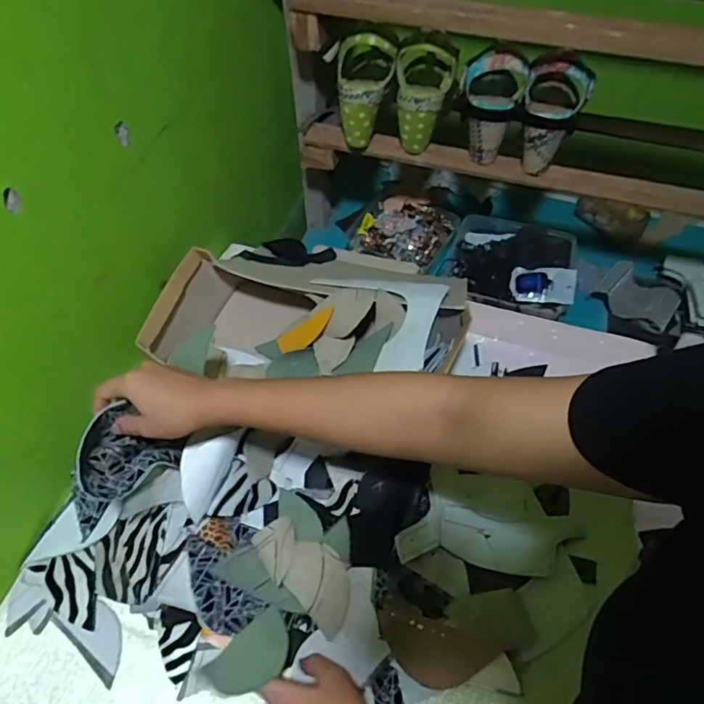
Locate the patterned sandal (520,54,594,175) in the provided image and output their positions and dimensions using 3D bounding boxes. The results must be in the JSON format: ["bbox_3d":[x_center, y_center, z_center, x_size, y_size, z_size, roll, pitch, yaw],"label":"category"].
[{"bbox_3d":[0.253,-0.305,0.723,0.088,0.129,0.066,17,55,12],"label":"patterned sandal"}]

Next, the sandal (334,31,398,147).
[{"bbox_3d":[0.015,-0.356,0.761,0.081,0.131,0.070,5,54,3],"label":"sandal"}]

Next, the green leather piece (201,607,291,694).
[{"bbox_3d":[-0.084,0.266,0.489,0.048,0.005,0.091,30,22,22],"label":"green leather piece"}]

